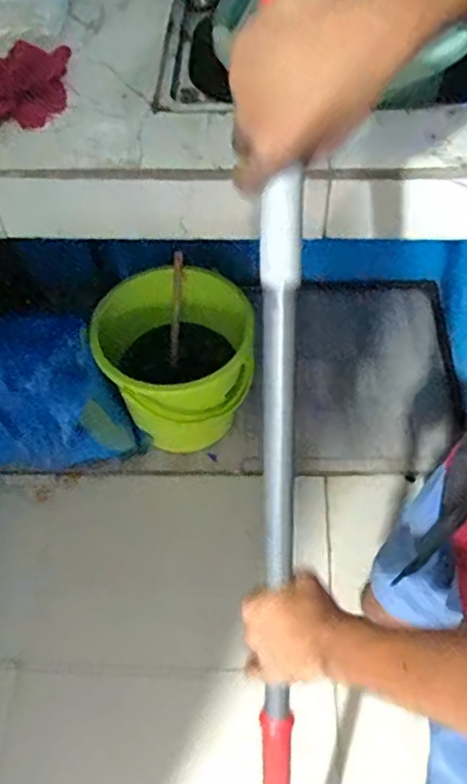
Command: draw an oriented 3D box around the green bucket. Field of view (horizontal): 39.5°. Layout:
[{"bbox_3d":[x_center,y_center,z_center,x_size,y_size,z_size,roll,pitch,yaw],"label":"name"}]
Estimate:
[{"bbox_3d":[-0.115,-0.052,1.422,0.325,0.329,0.328,-5,55,-3],"label":"green bucket"}]

